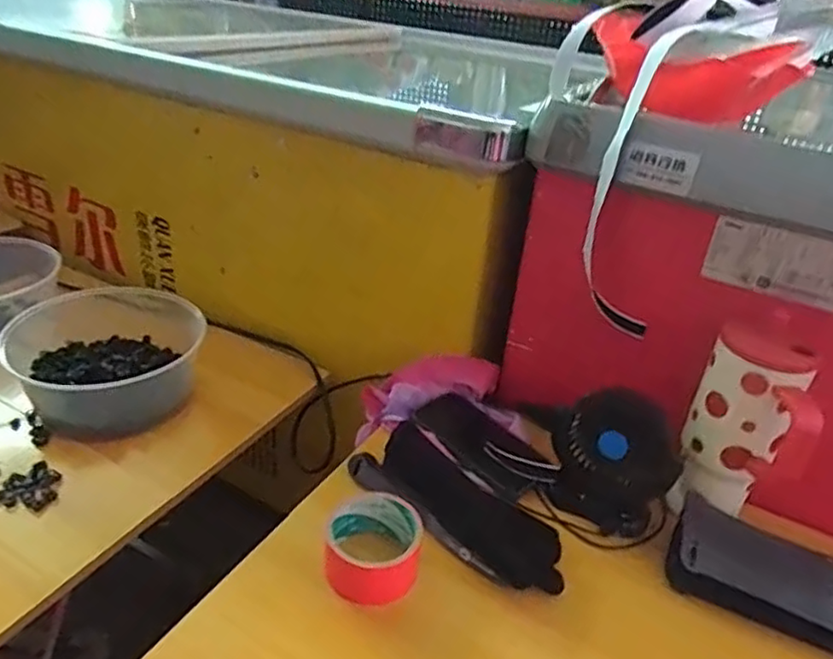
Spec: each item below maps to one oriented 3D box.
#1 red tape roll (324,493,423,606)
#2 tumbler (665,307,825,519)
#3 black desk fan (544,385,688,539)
[{"bbox_3d":[-0.039,0.192,0.574,0.082,0.053,0.078,4,30,-2],"label":"red tape roll"},{"bbox_3d":[0.321,0.097,0.621,0.109,0.202,0.100,4,30,-2],"label":"tumbler"},{"bbox_3d":[0.199,0.133,0.650,0.121,0.124,0.079,14,31,16],"label":"black desk fan"}]

